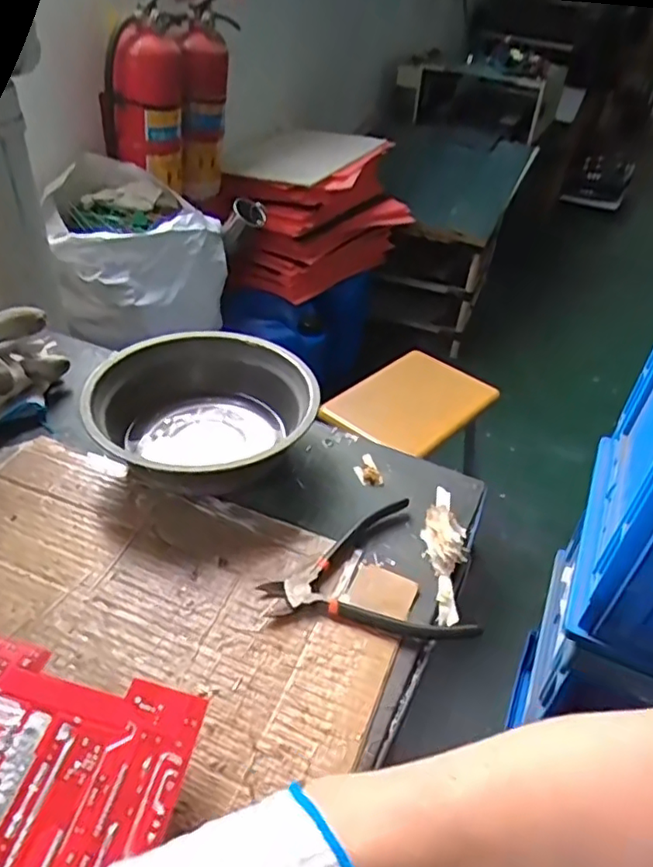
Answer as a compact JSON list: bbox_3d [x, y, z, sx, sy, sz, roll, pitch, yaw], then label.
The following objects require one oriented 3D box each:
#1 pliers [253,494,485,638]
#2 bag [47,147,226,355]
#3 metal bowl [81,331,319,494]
[{"bbox_3d":[0.022,0.108,0.445,0.134,0.010,0.129,-9,41,-18],"label":"pliers"},{"bbox_3d":[-0.348,-0.346,1.149,0.298,0.202,0.310,-8,40,-16],"label":"bag"},{"bbox_3d":[-0.104,-0.009,0.537,0.185,0.071,0.185,4,38,-3],"label":"metal bowl"}]

